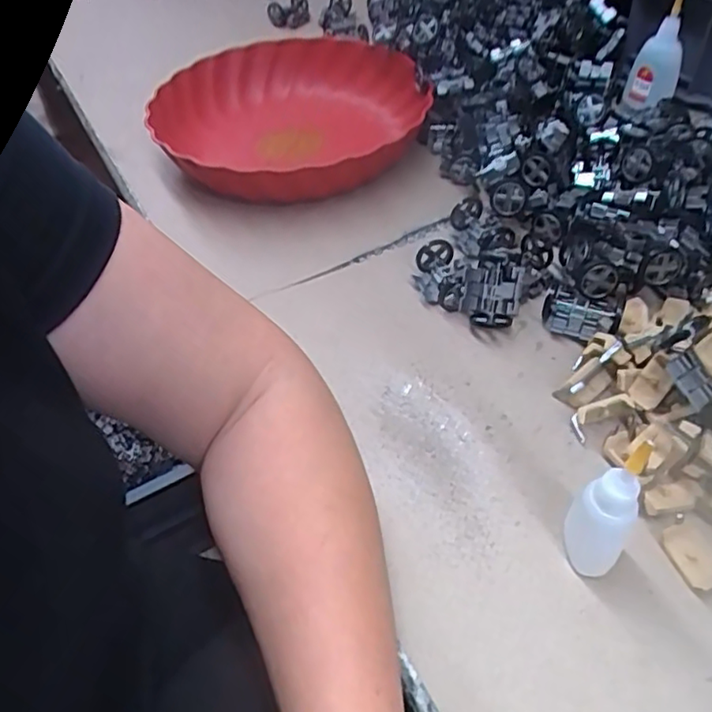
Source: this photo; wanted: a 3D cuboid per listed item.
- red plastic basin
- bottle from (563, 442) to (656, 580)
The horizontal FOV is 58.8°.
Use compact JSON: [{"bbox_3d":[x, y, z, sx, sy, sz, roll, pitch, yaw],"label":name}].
[{"bbox_3d":[-0.061,-0.247,0.634,0.285,0.059,0.285,-3,49,3],"label":"red plastic basin"},{"bbox_3d":[0.112,0.072,0.285,0.021,0.084,0.024,-1,49,4],"label":"bottle"}]

